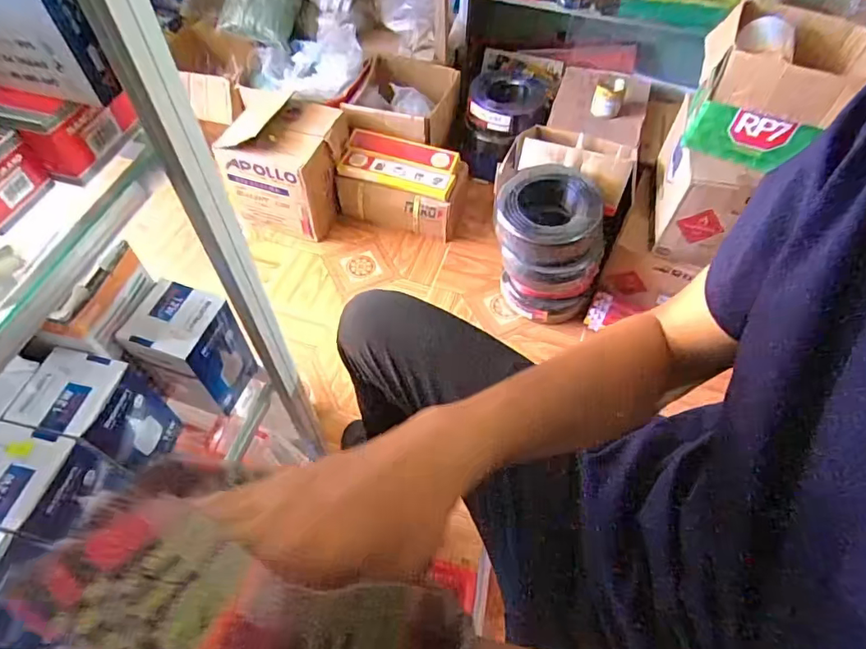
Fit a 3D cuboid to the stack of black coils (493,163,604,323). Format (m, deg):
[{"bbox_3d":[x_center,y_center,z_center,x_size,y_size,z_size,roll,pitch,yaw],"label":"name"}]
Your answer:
[{"bbox_3d":[0.251,-0.164,1.206,0.216,0.328,0.217,-9,57,-8],"label":"stack of black coils"}]

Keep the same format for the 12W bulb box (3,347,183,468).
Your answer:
[{"bbox_3d":[-0.356,0.103,0.568,0.094,0.145,0.089,20,58,11],"label":"12W bulb box"}]

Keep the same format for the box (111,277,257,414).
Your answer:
[{"bbox_3d":[-0.286,0.031,0.618,0.087,0.157,0.083,12,57,6],"label":"box"}]

